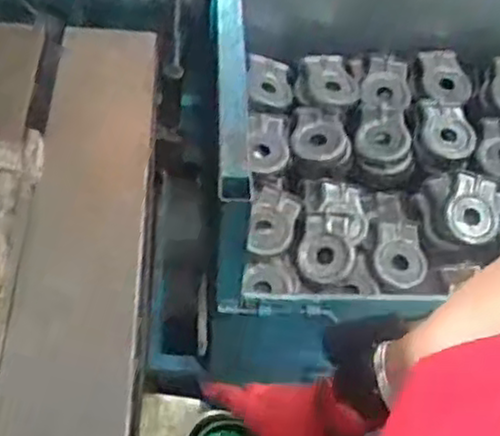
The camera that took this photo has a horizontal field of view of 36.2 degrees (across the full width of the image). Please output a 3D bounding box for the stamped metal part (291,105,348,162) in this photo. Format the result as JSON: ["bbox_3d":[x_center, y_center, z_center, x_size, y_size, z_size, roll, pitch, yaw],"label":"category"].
[{"bbox_3d":[0.123,-0.144,1.346,0.097,0.038,0.100,11,50,2],"label":"stamped metal part"}]

